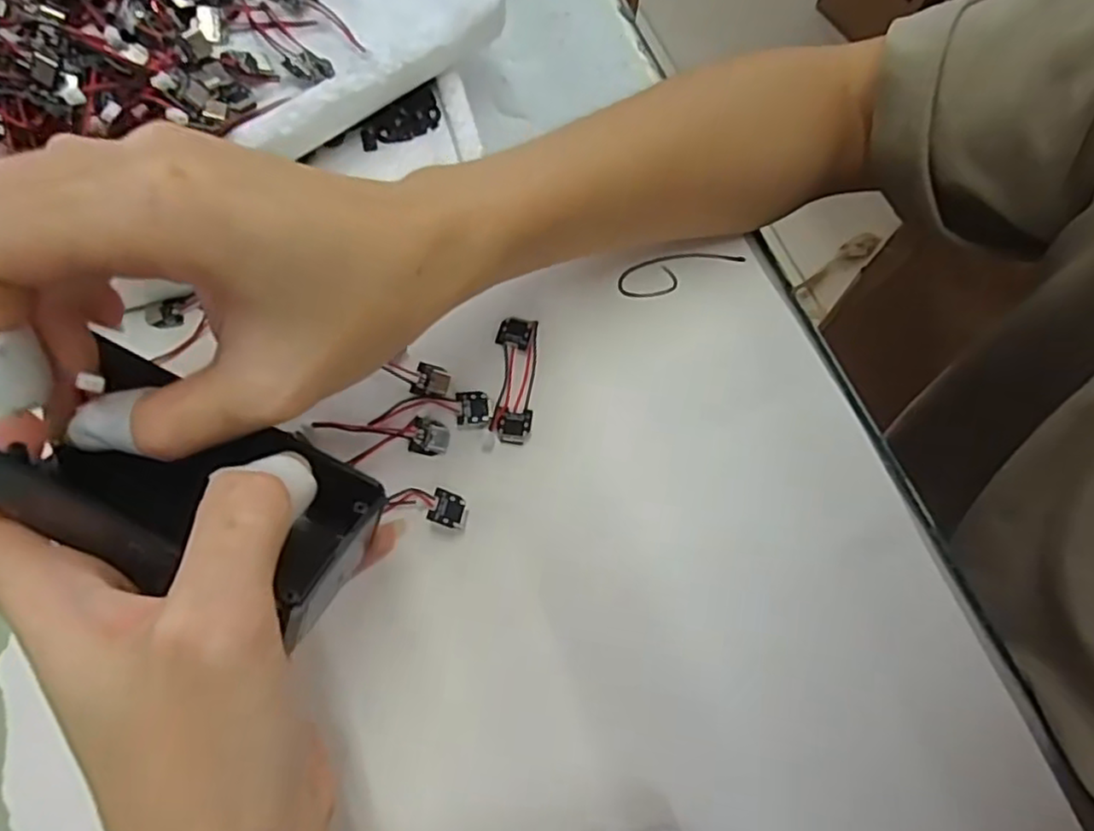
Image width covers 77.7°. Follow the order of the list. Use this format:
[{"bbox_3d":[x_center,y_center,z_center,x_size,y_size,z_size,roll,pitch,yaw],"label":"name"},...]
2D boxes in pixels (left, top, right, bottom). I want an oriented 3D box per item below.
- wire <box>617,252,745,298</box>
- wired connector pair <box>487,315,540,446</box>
[{"bbox_3d":[0.055,-0.061,0.277,0.056,0.004,0.017,-24,73,-10],"label":"wire"},{"bbox_3d":[-0.012,-0.014,0.254,0.015,0.004,0.049,3,69,1],"label":"wired connector pair"}]

